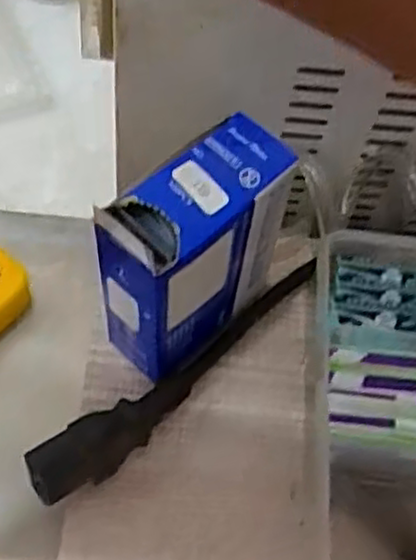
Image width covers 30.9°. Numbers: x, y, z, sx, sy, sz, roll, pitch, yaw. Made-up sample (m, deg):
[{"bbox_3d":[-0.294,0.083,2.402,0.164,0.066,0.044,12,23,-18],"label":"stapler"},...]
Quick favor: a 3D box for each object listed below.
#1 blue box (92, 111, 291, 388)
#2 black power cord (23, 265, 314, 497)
[{"bbox_3d":[-0.004,-0.007,0.290,0.074,0.101,0.036,-40,72,-21],"label":"blue box"},{"bbox_3d":[-0.006,0.038,0.308,0.150,0.024,0.021,-36,70,-20],"label":"black power cord"}]

